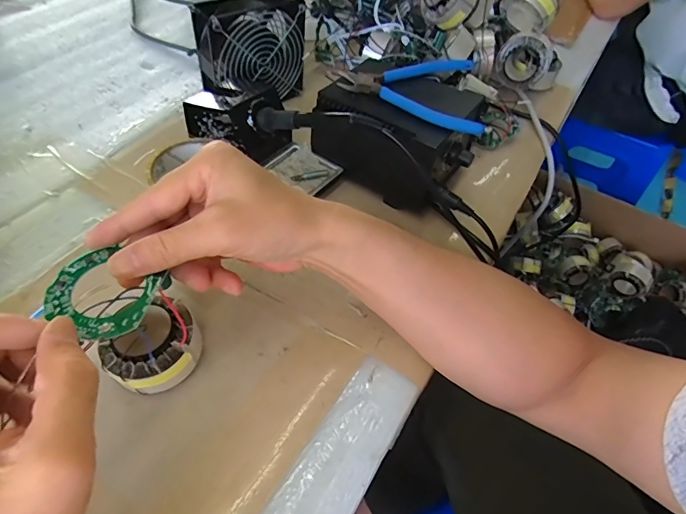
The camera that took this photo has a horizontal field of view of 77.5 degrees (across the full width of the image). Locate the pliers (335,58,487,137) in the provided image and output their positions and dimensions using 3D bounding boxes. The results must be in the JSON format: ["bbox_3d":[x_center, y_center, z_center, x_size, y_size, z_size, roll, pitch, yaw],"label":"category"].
[{"bbox_3d":[0.083,-0.176,0.434,0.147,0.019,0.117,25,54,14],"label":"pliers"}]

